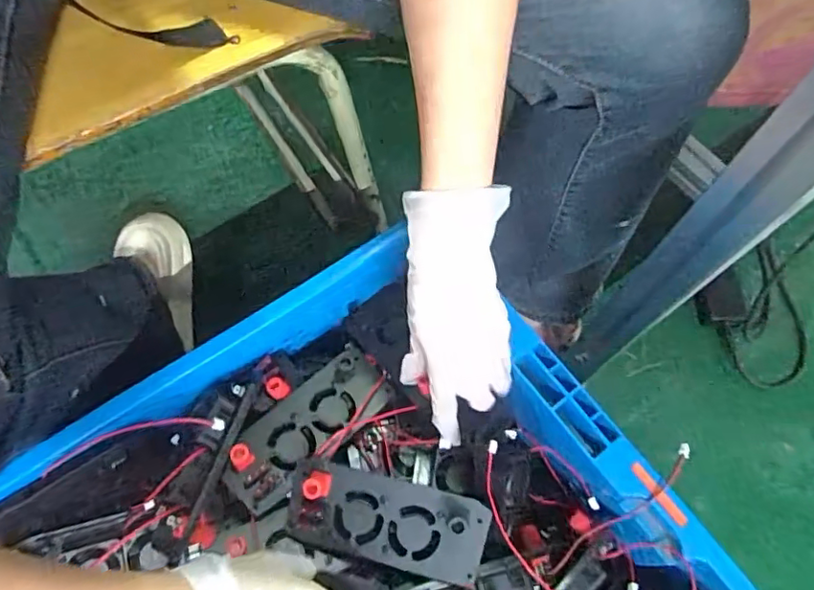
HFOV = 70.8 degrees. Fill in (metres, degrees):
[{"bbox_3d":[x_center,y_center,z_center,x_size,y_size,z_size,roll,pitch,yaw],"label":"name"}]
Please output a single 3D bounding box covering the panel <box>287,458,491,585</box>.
[{"bbox_3d":[-0.016,0.160,0.410,0.141,0.036,0.056,13,67,6],"label":"panel"}]

